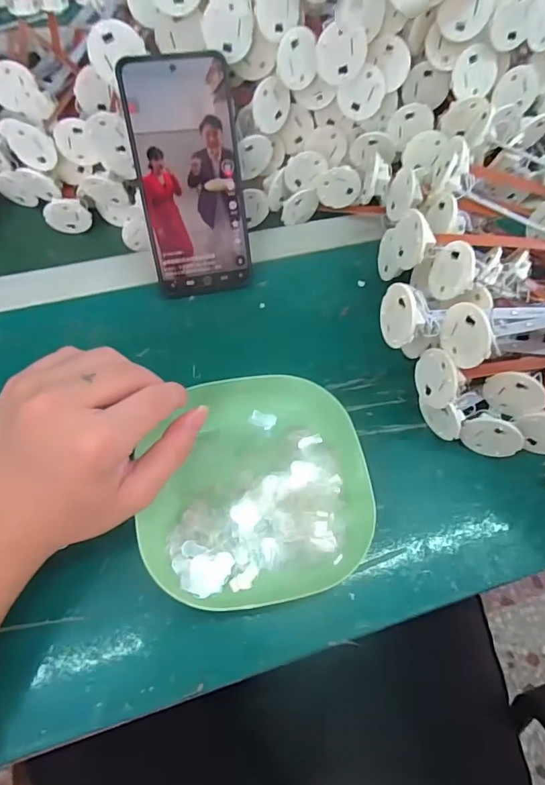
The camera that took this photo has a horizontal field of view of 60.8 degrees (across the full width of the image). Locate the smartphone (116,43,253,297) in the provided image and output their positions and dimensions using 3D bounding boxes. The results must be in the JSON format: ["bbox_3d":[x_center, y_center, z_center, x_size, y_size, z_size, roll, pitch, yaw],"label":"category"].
[{"bbox_3d":[-0.061,-0.158,0.353,0.075,0.163,0.004,-11,26,-10],"label":"smartphone"}]

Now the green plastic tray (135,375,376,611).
[{"bbox_3d":[-0.011,0.059,0.305,0.143,0.023,0.142,-9,62,-9],"label":"green plastic tray"}]

